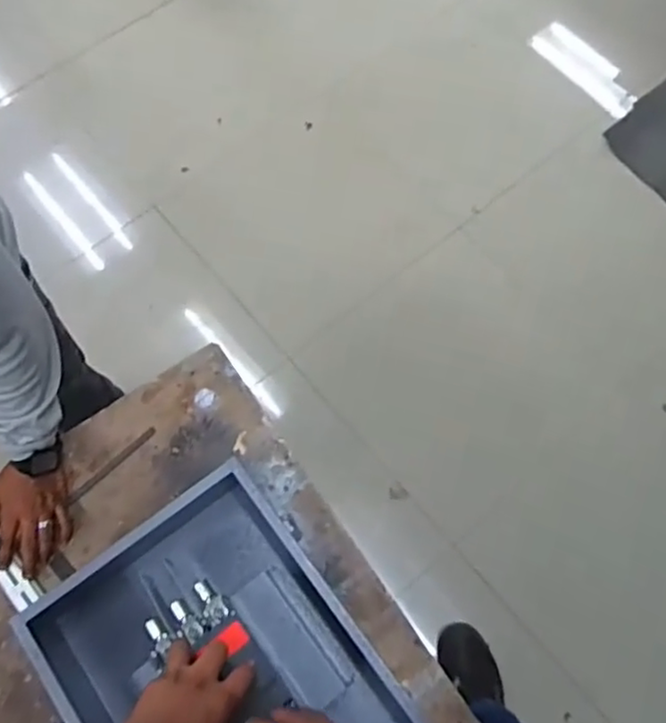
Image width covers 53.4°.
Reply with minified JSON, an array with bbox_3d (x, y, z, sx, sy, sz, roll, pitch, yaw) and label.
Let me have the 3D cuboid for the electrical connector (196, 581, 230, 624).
[{"bbox_3d":[-0.143,0.278,0.769,0.026,0.018,0.051,-33,73,-11],"label":"electrical connector"}]

